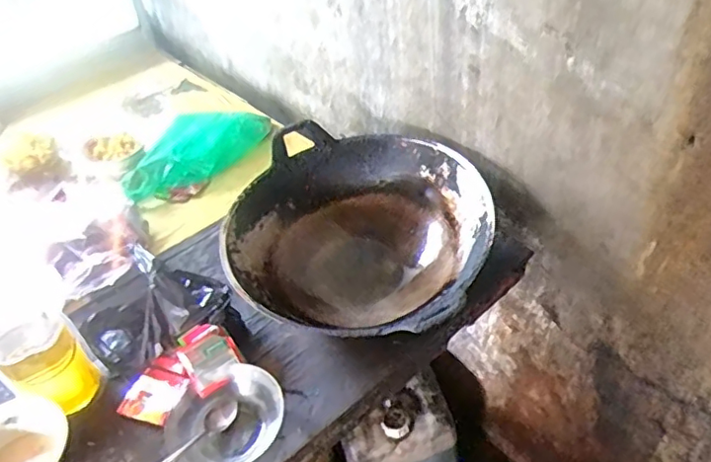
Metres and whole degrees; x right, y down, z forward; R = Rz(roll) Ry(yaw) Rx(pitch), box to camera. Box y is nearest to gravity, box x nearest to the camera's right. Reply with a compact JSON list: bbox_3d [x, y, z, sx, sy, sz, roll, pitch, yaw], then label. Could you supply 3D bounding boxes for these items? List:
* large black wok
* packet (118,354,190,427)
[{"bbox_3d":[0.006,0.003,0.987,0.396,0.152,0.416,-2,44,5],"label":"large black wok"},{"bbox_3d":[-0.284,0.226,0.847,0.079,0.014,0.097,12,47,19],"label":"packet"}]

